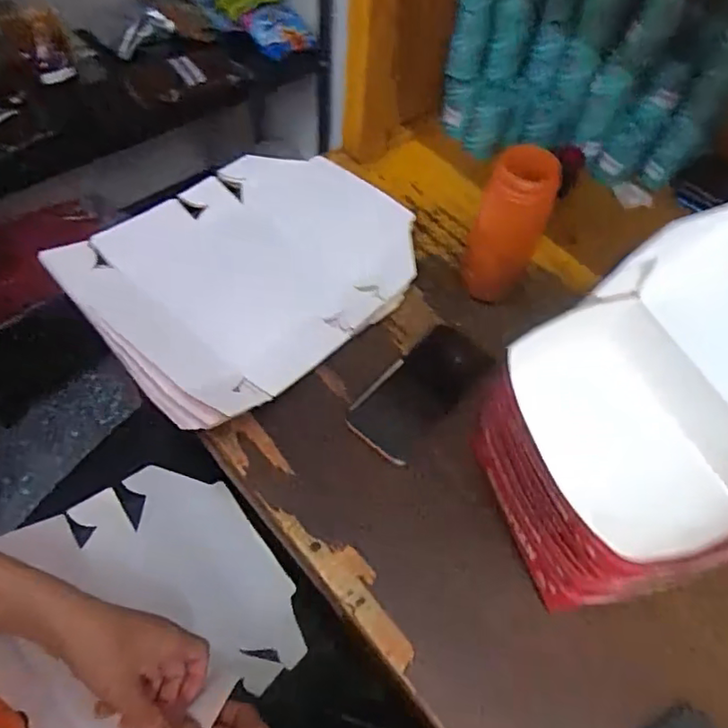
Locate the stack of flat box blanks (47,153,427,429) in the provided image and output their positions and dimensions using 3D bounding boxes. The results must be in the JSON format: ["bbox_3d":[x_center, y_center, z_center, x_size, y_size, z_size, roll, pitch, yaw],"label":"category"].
[{"bbox_3d":[-0.126,-0.114,0.666,0.357,0.044,0.302,-37,66,-25],"label":"stack of flat box blanks"}]

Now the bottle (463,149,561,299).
[{"bbox_3d":[0.153,-0.146,0.636,0.071,0.180,0.068,19,57,8],"label":"bottle"}]

